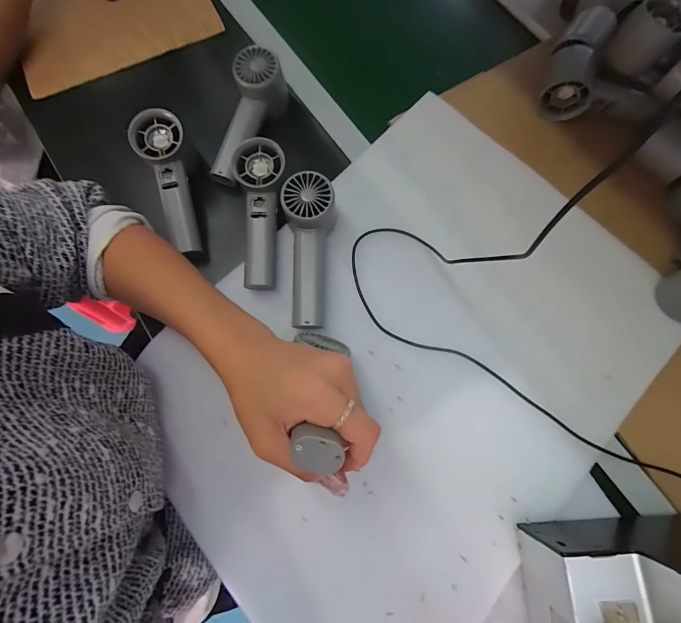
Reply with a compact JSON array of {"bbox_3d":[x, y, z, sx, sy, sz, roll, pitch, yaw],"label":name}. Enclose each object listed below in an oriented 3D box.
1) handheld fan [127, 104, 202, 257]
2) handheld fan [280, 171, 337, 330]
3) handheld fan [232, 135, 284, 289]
[{"bbox_3d":[-0.192,-0.143,0.417,0.049,0.033,0.154,-11,112,-3],"label":"handheld fan"},{"bbox_3d":[-0.032,-0.061,0.385,0.051,0.043,0.156,0,88,0],"label":"handheld fan"},{"bbox_3d":[-0.087,-0.104,0.397,0.052,0.046,0.160,0,93,0],"label":"handheld fan"}]

